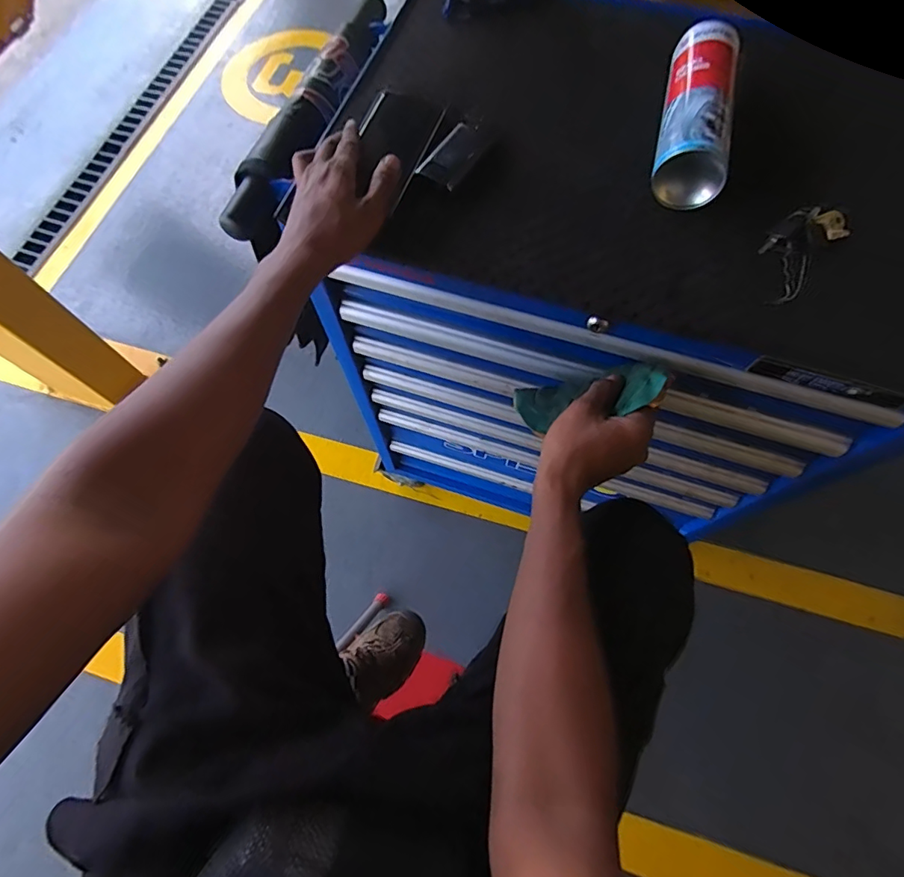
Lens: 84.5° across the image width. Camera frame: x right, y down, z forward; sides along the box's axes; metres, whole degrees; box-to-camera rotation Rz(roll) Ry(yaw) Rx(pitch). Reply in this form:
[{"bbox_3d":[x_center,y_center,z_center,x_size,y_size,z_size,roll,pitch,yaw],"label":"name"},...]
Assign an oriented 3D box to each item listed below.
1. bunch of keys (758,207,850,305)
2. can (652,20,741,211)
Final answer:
[{"bbox_3d":[0.331,-0.182,0.478,0.053,0.021,0.124,41,74,17],"label":"bunch of keys"},{"bbox_3d":[0.249,-0.333,0.508,0.065,0.060,0.210,13,68,8],"label":"can"}]

